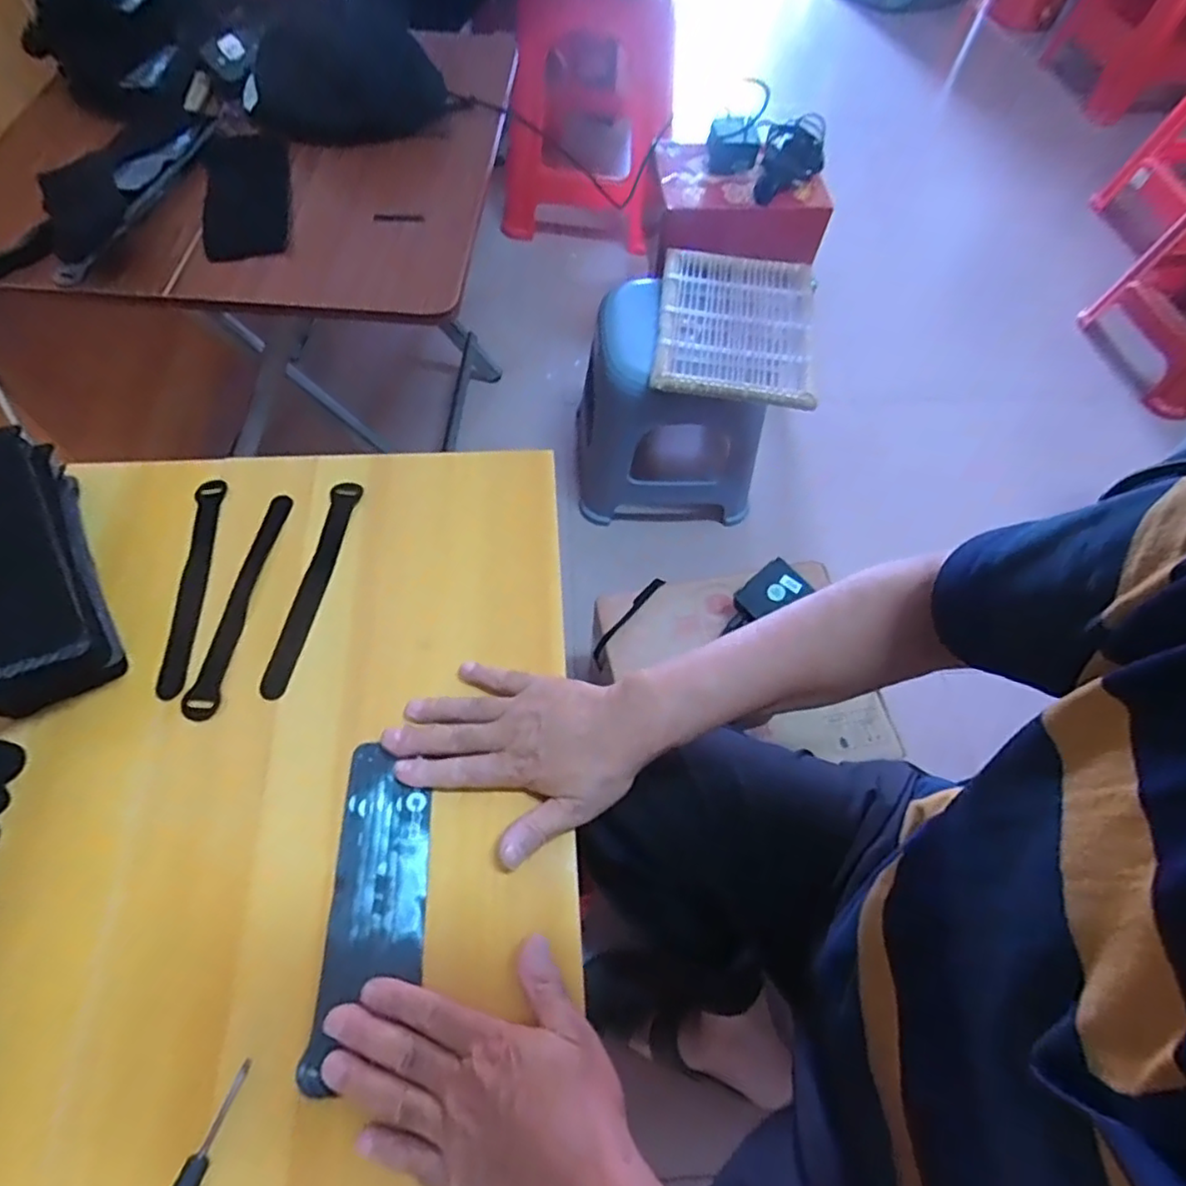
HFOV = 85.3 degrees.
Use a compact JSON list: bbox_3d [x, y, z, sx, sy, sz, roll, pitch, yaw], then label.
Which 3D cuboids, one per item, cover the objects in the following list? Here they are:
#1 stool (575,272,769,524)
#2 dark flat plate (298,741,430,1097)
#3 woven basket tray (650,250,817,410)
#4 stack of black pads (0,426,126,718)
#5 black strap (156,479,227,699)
[{"bbox_3d":[0.132,-0.311,1.114,0.300,0.315,0.260,-1,62,-4],"label":"stool"},{"bbox_3d":[-0.138,0.194,0.412,0.060,0.009,0.188,0,58,-3],"label":"dark flat plate"},{"bbox_3d":[0.212,-0.391,0.949,0.223,0.026,0.277,6,73,2],"label":"woven basket tray"},{"bbox_3d":[-0.413,-0.018,0.462,0.087,0.089,0.205,-25,66,-15],"label":"stack of black pads"},{"bbox_3d":[-0.322,-0.009,0.521,0.020,0.011,0.196,-3,62,-5],"label":"black strap"}]

